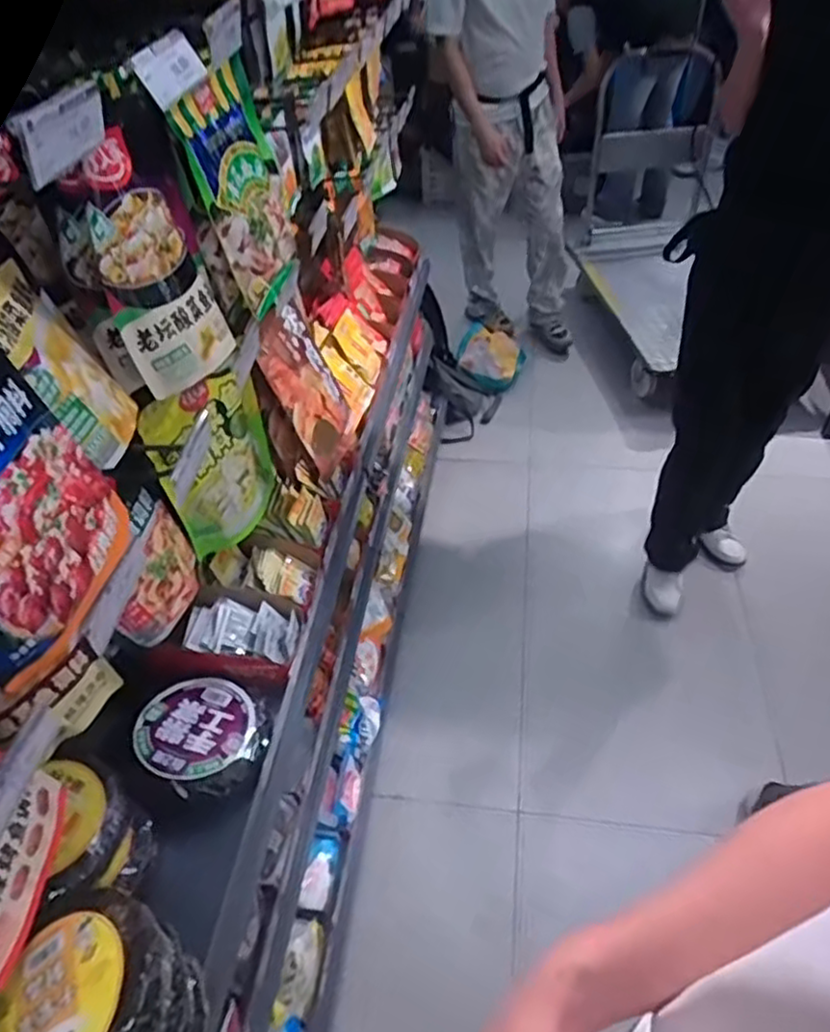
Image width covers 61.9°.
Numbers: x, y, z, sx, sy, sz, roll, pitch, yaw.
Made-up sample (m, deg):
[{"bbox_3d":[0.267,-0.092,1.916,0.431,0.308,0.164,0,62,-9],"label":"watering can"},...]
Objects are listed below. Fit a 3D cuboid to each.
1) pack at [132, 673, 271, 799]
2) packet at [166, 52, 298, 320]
[{"bbox_3d":[-0.304,0.315,1.001,0.178,0.044,0.164,-2,45,2],"label":"pack"},{"bbox_3d":[-0.201,-0.400,0.842,0.017,0.243,0.186,-3,44,22],"label":"packet"}]

